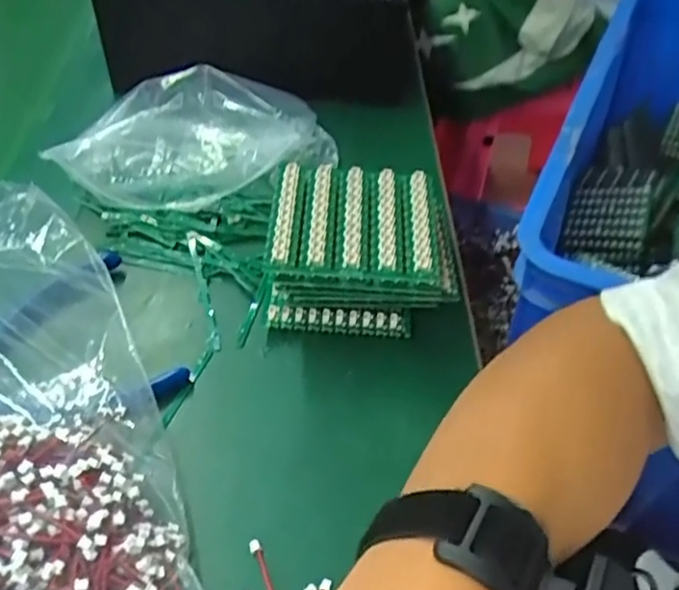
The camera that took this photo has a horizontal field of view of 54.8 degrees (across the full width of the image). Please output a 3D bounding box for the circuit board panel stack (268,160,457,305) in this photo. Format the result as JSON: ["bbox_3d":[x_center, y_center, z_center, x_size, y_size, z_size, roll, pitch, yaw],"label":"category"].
[{"bbox_3d":[0.014,-0.026,0.369,0.101,0.056,0.088,2,48,1],"label":"circuit board panel stack"}]

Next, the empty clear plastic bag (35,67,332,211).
[{"bbox_3d":[-0.089,-0.104,0.431,0.175,0.059,0.064,-11,49,-10],"label":"empty clear plastic bag"}]

